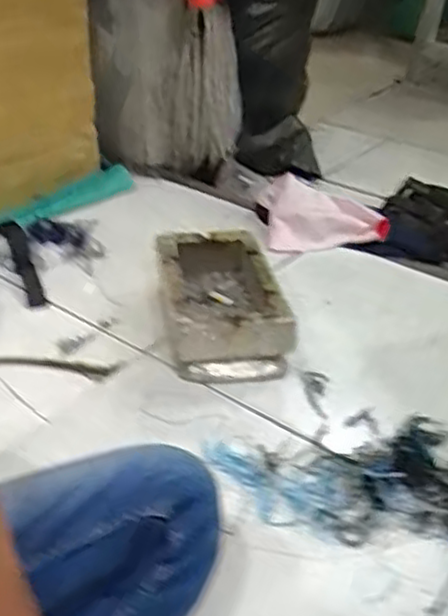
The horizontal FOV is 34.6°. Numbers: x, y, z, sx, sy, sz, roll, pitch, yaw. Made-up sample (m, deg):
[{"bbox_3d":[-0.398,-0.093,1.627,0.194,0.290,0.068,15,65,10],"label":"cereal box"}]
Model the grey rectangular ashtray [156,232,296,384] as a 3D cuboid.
[{"bbox_3d":[-0.009,-0.005,0.840,0.127,0.081,0.213,-4,34,-12],"label":"grey rectangular ashtray"}]

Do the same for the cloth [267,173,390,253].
[{"bbox_3d":[0.155,-0.133,1.092,0.171,0.098,0.091,7,33,4],"label":"cloth"}]

